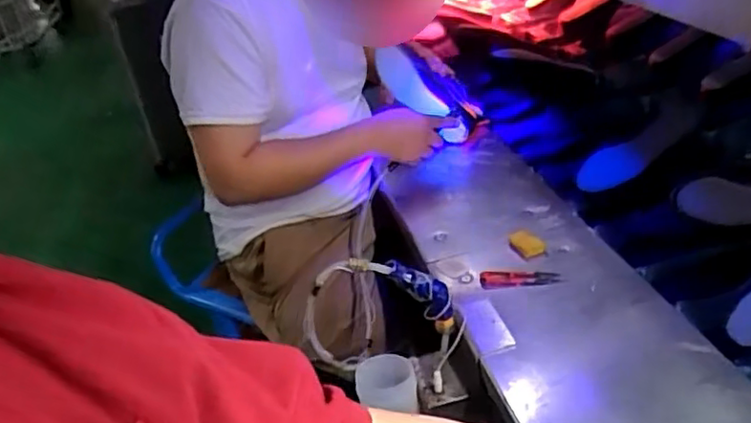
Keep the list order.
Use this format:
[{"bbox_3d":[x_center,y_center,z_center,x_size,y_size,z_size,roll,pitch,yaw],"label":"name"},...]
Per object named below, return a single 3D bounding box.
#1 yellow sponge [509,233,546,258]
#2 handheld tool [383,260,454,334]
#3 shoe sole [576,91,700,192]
[{"bbox_3d":[0.211,0.046,0.891,0.048,0.024,0.023,10,37,19],"label":"yellow sponge"},{"bbox_3d":[0.065,0.099,0.744,0.041,0.144,0.031,-40,42,-2],"label":"handheld tool"},{"bbox_3d":[0.442,-0.113,1.070,0.267,0.037,0.081,-36,44,-17],"label":"shoe sole"}]

